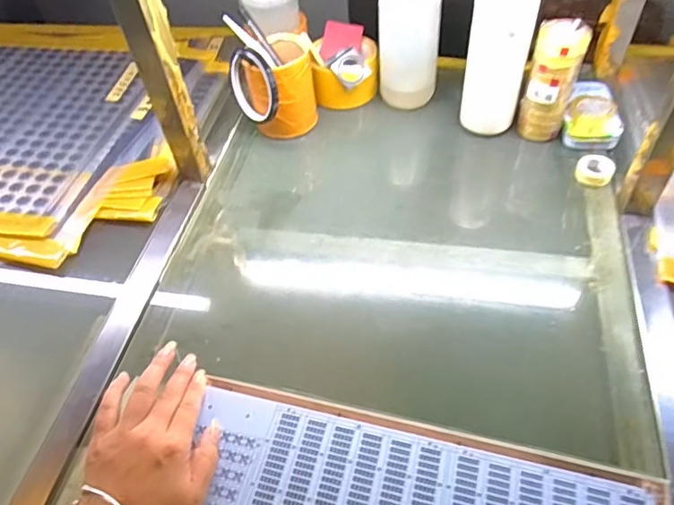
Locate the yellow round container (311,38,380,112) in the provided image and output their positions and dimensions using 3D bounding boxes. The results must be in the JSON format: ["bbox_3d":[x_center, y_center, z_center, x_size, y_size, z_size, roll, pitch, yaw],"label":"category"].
[{"bbox_3d":[0.013,-0.250,0.738,0.089,0.068,0.087,-6,51,1],"label":"yellow round container"}]

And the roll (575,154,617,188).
[{"bbox_3d":[0.301,-0.097,0.616,0.040,0.012,0.045,21,56,21],"label":"roll"}]

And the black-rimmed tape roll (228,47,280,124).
[{"bbox_3d":[-0.104,-0.207,0.660,0.083,0.091,0.017,5,32,45],"label":"black-rimmed tape roll"}]

